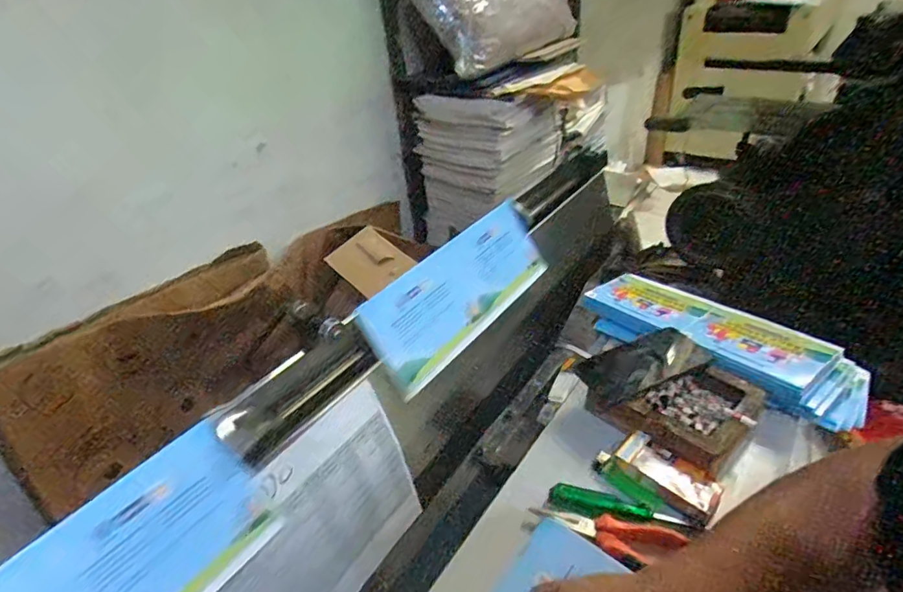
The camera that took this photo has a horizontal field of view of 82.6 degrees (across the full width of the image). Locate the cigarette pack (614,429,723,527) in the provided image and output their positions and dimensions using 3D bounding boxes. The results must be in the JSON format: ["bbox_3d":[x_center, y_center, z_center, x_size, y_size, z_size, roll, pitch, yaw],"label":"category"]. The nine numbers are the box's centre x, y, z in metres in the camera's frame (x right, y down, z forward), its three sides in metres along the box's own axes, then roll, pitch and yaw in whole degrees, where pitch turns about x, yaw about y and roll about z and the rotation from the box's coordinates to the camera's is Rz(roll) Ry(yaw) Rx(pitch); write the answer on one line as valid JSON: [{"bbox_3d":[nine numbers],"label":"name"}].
[{"bbox_3d":[0.229,0.189,0.545,0.057,0.016,0.105,-29,41,-31],"label":"cigarette pack"}]

